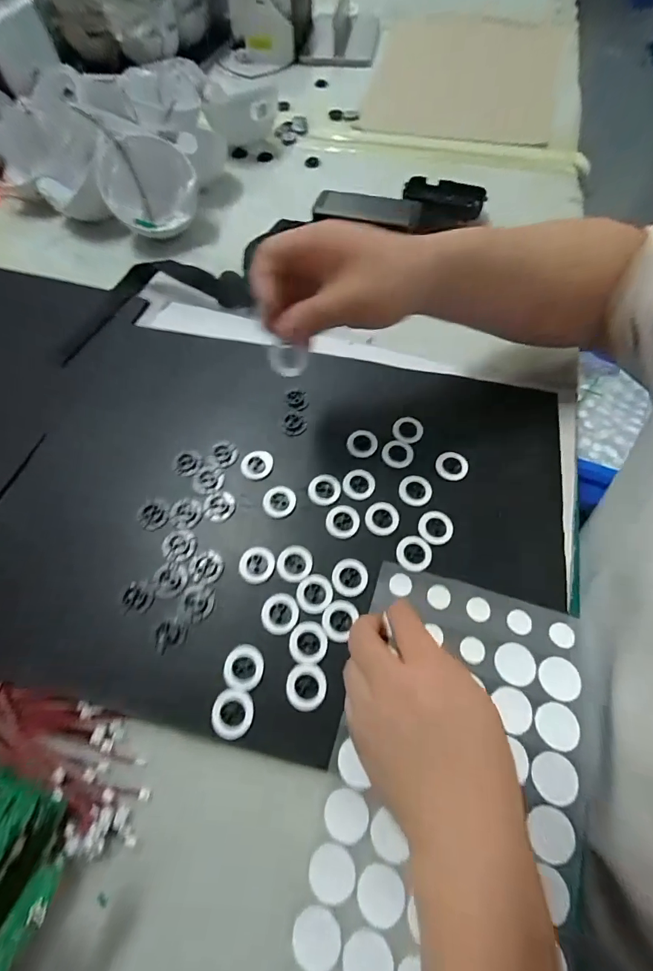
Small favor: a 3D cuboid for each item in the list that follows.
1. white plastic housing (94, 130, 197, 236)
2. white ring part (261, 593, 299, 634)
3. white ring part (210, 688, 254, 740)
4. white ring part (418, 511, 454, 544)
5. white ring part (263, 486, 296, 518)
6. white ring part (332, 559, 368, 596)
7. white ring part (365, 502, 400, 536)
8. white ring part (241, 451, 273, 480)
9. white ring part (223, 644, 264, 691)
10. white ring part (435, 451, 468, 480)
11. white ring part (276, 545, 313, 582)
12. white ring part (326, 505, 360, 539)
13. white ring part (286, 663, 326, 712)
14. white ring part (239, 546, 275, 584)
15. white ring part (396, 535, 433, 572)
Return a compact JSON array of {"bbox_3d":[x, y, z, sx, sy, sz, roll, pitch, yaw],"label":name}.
[{"bbox_3d":[-0.223,-0.374,0.501,0.115,0.076,0.091,-18,64,-7],"label":"white plastic housing"},{"bbox_3d":[-0.036,0.098,0.304,0.028,0.004,0.029,-1,63,2],"label":"white ring part"},{"bbox_3d":[-0.066,0.161,0.279,0.029,0.010,0.030,-1,63,2],"label":"white ring part"},{"bbox_3d":[0.093,0.036,0.334,0.028,0.004,0.029,-1,63,2],"label":"white ring part"},{"bbox_3d":[-0.042,0.014,0.347,0.029,0.004,0.028,-1,63,2],"label":"white ring part"},{"bbox_3d":[0.019,0.073,0.317,0.028,0.004,0.030,-1,63,2],"label":"white ring part"},{"bbox_3d":[0.048,0.027,0.338,0.028,0.004,0.029,6,64,5],"label":"white ring part"},{"bbox_3d":[-0.064,-0.019,0.364,0.028,0.006,0.028,-1,63,2],"label":"white ring part"},{"bbox_3d":[-0.061,0.133,0.290,0.029,0.004,0.030,5,64,5],"label":"white ring part"},{"bbox_3d":[0.115,-0.018,0.362,0.029,0.006,0.026,25,67,14],"label":"white ring part"},{"bbox_3d":[-0.026,0.063,0.321,0.028,0.004,0.030,-1,63,2],"label":"white ring part"},{"bbox_3d":[0.014,0.030,0.337,0.028,0.004,0.029,6,64,5],"label":"white ring part"},{"bbox_3d":[-0.015,0.144,0.281,0.028,0.004,0.029,-1,63,2],"label":"white ring part"},{"bbox_3d":[-0.057,0.064,0.321,0.028,0.004,0.030,-1,63,2],"label":"white ring part"},{"bbox_3d":[0.073,0.055,0.324,0.028,0.004,0.029,-1,63,2],"label":"white ring part"}]

